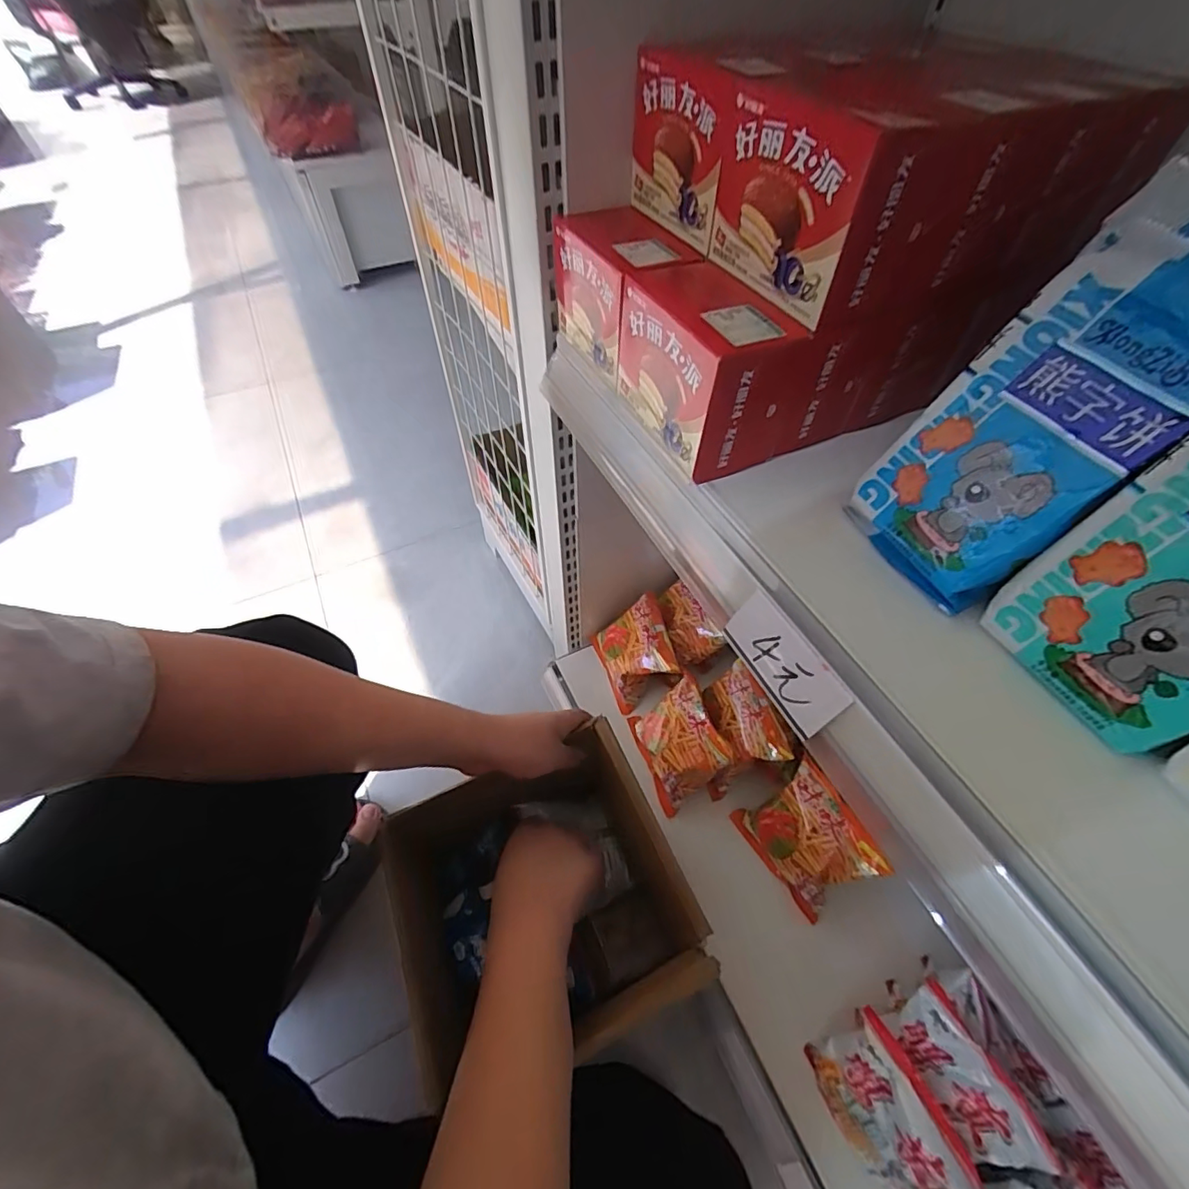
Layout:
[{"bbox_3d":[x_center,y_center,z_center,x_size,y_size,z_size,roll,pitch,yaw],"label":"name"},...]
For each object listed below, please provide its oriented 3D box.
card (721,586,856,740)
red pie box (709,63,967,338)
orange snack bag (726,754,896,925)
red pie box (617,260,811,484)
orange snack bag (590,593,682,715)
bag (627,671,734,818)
[{"bbox_3d":[0.101,0.037,0.290,0.004,0.037,0.075,0,46,-38],"label":"card"},{"bbox_3d":[0.122,-0.219,0.294,0.067,0.089,0.110,-18,56,-12],"label":"red pie box"},{"bbox_3d":[0.249,0.291,0.638,0.059,0.135,0.136,13,37,-34],"label":"orange snack bag"},{"bbox_3d":[0.069,-0.149,0.345,0.069,0.083,0.113,-20,56,-14],"label":"red pie box"},{"bbox_3d":[0.063,0.083,0.791,0.048,0.133,0.137,17,41,-41],"label":"orange snack bag"},{"bbox_3d":[0.112,0.195,0.706,0.045,0.129,0.137,12,43,-39],"label":"bag"}]

